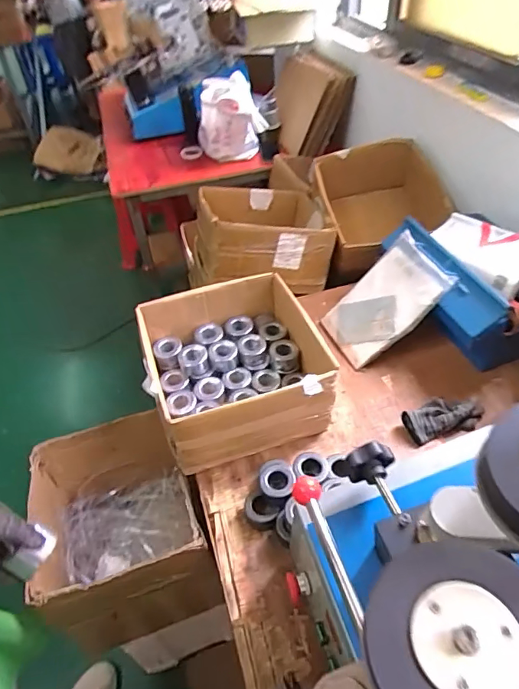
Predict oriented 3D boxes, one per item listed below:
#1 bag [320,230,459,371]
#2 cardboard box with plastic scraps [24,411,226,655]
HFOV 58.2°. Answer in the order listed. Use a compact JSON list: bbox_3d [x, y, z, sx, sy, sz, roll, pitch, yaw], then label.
[{"bbox_3d":[0.276,-0.096,1.057,0.279,0.023,0.191,-47,45,18],"label":"bag"},{"bbox_3d":[-0.269,0.375,0.956,0.292,0.276,0.323,-16,46,-11],"label":"cardboard box with plastic scraps"}]

